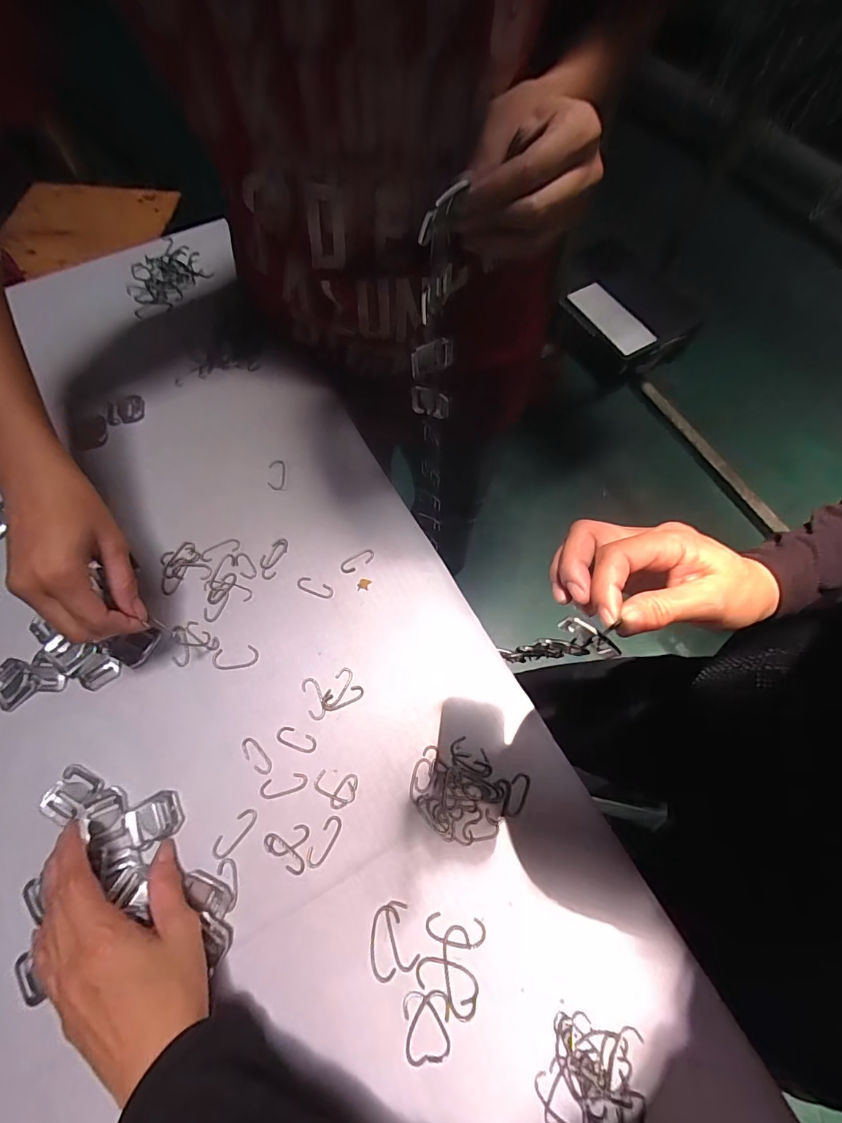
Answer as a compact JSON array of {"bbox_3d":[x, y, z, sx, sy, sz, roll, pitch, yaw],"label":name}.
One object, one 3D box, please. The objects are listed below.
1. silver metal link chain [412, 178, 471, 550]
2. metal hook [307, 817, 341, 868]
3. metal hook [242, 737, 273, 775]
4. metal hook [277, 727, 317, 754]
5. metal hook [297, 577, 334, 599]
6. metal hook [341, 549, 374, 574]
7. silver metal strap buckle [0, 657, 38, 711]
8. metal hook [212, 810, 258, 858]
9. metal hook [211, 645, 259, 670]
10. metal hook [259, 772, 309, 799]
[{"bbox_3d":[0.010,-0.125,0.425,0.035,0.398,0.031,8,67,2],"label":"silver metal link chain"},{"bbox_3d":[-0.068,0.199,0.322,0.014,0.004,0.035,29,70,11],"label":"metal hook"},{"bbox_3d":[-0.125,0.147,0.344,0.031,0.004,0.013,43,73,15],"label":"metal hook"},{"bbox_3d":[-0.095,0.136,0.349,0.032,0.004,0.013,19,68,6],"label":"metal hook"},{"bbox_3d":[-0.092,0.022,0.395,0.033,0.004,0.013,22,69,8],"label":"metal hook"},{"bbox_3d":[-0.057,-0.001,0.405,0.032,0.004,0.013,-30,71,-13],"label":"metal hook"},{"bbox_3d":[-0.321,0.095,0.358,0.030,0.004,0.037,-41,74,-16],"label":"silver metal strap buckle"},{"bbox_3d":[-0.133,0.194,0.324,0.013,0.004,0.036,40,72,14],"label":"metal hook"},{"bbox_3d":[-0.152,0.078,0.370,0.037,0.004,0.018,-7,68,-4],"label":"metal hook"},{"bbox_3d":[-0.102,0.166,0.336,0.035,0.004,0.013,-11,68,-6],"label":"metal hook"}]

